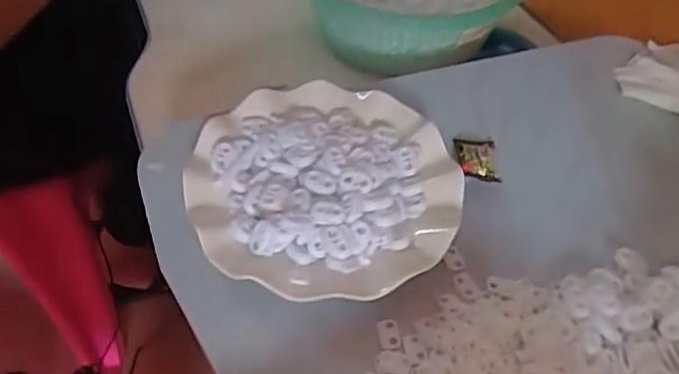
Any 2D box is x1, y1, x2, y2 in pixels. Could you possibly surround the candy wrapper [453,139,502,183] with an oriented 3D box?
[{"bbox_3d":[0.102,-0.022,0.442,0.030,0.012,0.053,6,46,2],"label":"candy wrapper"}]

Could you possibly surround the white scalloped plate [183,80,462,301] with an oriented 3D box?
[{"bbox_3d":[-0.008,-0.006,0.399,0.171,0.028,0.172,2,46,-2],"label":"white scalloped plate"}]

